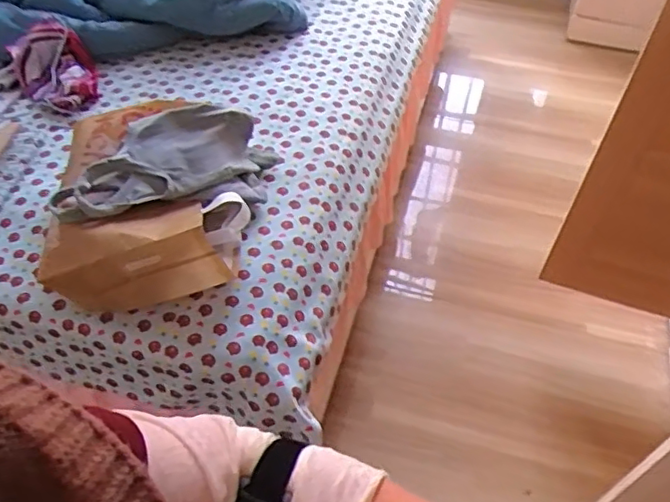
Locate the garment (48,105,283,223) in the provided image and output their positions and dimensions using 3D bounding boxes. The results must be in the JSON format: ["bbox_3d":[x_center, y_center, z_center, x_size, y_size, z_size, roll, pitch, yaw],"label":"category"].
[{"bbox_3d":[-0.257,-0.148,1.016,0.168,0.128,0.420,37,41,26],"label":"garment"}]

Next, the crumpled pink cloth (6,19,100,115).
[{"bbox_3d":[-0.610,-0.401,1.318,0.160,0.086,0.220,-25,55,-21],"label":"crumpled pink cloth"}]

